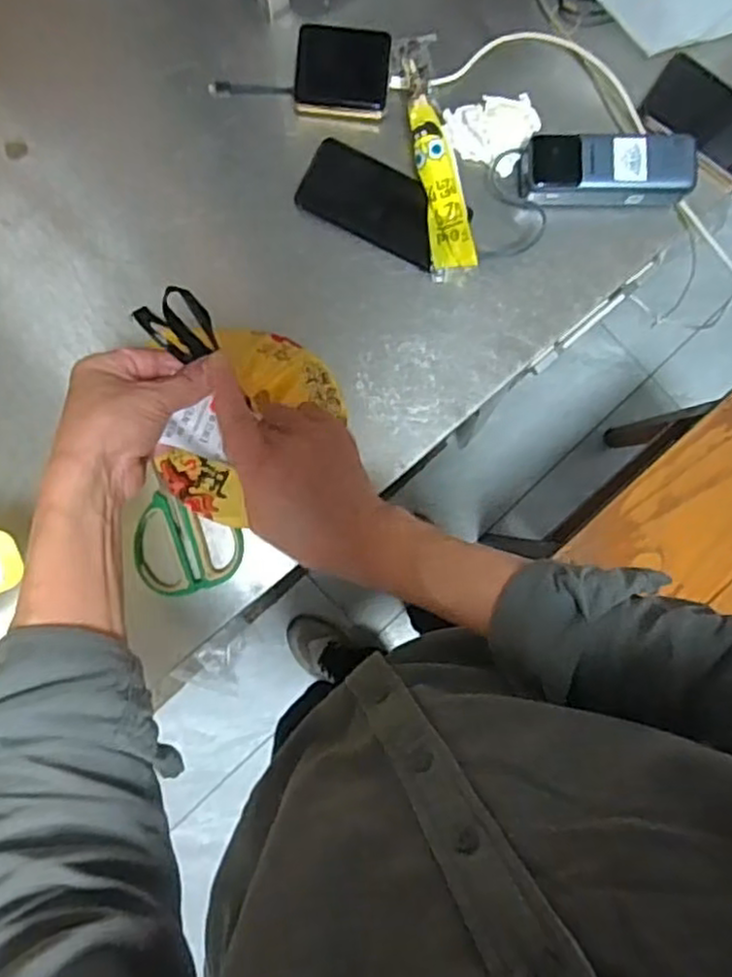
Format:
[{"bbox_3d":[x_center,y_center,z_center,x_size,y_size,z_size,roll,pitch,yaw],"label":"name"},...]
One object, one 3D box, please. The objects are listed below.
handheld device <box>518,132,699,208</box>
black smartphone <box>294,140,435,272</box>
[{"bbox_3d":[0.229,-0.302,0.670,0.159,0.038,0.059,-2,88,-3],"label":"handheld device"},{"bbox_3d":[0.011,-0.274,0.672,0.145,0.011,0.072,26,86,-2],"label":"black smartphone"}]

